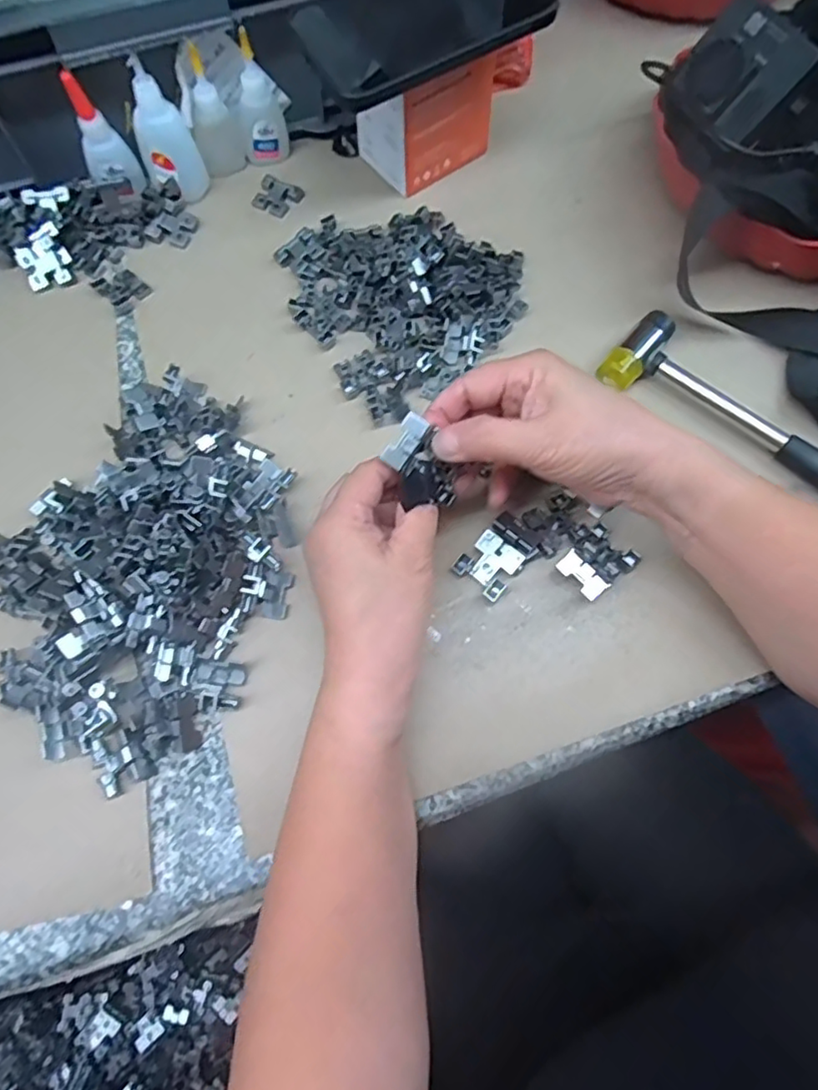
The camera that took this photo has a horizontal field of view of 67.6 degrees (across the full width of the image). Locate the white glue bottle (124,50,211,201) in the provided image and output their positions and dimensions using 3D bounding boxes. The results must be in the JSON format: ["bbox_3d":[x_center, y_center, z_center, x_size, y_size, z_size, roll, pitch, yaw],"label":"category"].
[{"bbox_3d":[-0.173,-0.290,0.434,0.039,0.087,0.025,-21,70,-8],"label":"white glue bottle"}]

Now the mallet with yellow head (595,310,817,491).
[{"bbox_3d":[0.238,-0.062,0.377,0.247,0.023,0.055,35,72,13],"label":"mallet with yellow head"}]

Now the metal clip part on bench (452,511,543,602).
[{"bbox_3d":[0.052,0.006,0.352,0.047,0.013,0.031,-44,83,-5],"label":"metal clip part on bench"}]

